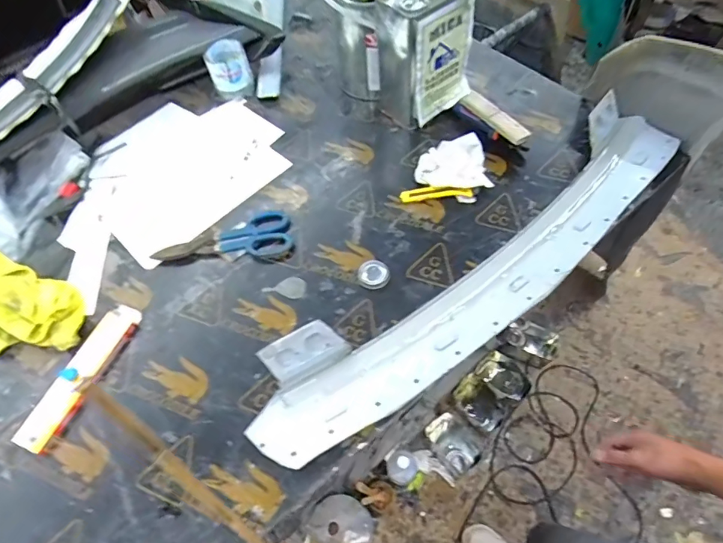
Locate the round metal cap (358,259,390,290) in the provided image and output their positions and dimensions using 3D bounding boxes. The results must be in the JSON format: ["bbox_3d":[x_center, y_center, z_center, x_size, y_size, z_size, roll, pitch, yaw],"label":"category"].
[{"bbox_3d":[0.021,0.004,0.769,0.052,0.013,0.055,-2,58,3],"label":"round metal cap"}]

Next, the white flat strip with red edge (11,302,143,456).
[{"bbox_3d":[-0.434,0.158,0.708,0.053,0.021,0.238,17,61,15],"label":"white flat strip with red edge"}]

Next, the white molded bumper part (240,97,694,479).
[{"bbox_3d":[0.208,-0.014,0.728,0.865,0.072,0.169,-35,62,-16],"label":"white molded bumper part"}]

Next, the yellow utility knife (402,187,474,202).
[{"bbox_3d":[0.138,-0.145,0.836,0.130,0.022,0.028,1,58,5],"label":"yellow utility knife"}]

